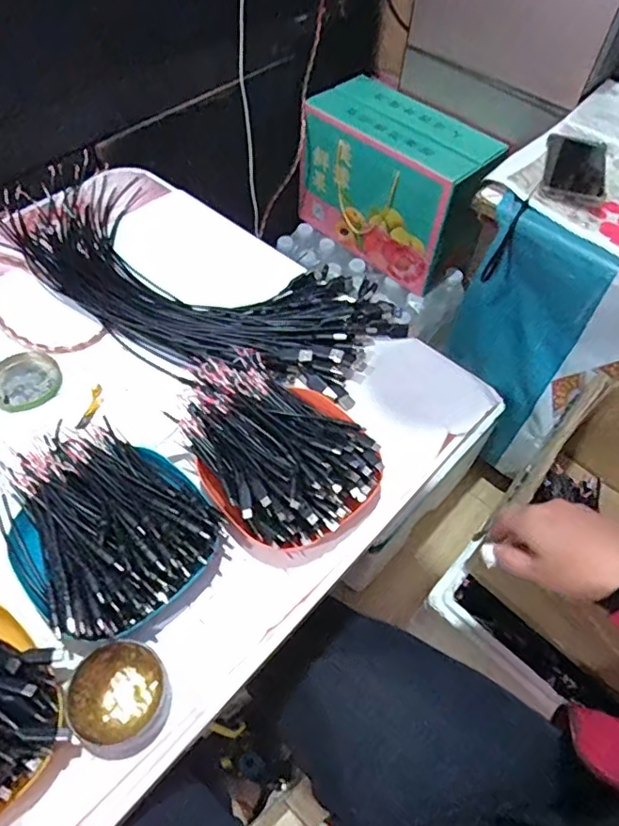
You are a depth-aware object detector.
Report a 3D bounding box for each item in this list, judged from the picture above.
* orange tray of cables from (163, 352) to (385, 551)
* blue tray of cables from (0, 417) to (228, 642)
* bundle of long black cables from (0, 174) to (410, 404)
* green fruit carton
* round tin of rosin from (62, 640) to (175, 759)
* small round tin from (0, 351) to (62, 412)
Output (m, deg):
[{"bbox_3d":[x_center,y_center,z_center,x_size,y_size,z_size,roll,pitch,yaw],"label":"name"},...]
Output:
[{"bbox_3d":[-0.030,0.022,0.478,0.132,0.071,0.183,-26,61,-20],"label":"orange tray of cables"},{"bbox_3d":[-0.159,0.086,0.434,0.162,0.060,0.132,40,62,21],"label":"blue tray of cables"},{"bbox_3d":[-0.138,-0.154,0.611,0.464,0.046,0.206,28,58,14],"label":"bundle of long black cables"},{"bbox_3d":[0.159,-0.416,1.042,0.324,0.242,0.157,37,61,20],"label":"green fruit carton"},{"bbox_3d":[-0.126,0.190,0.377,0.061,0.031,0.064,2,55,-3],"label":"round tin of rosin"},{"bbox_3d":[-0.276,-0.032,0.542,0.065,0.013,0.057,-32,63,-23],"label":"small round tin"}]

